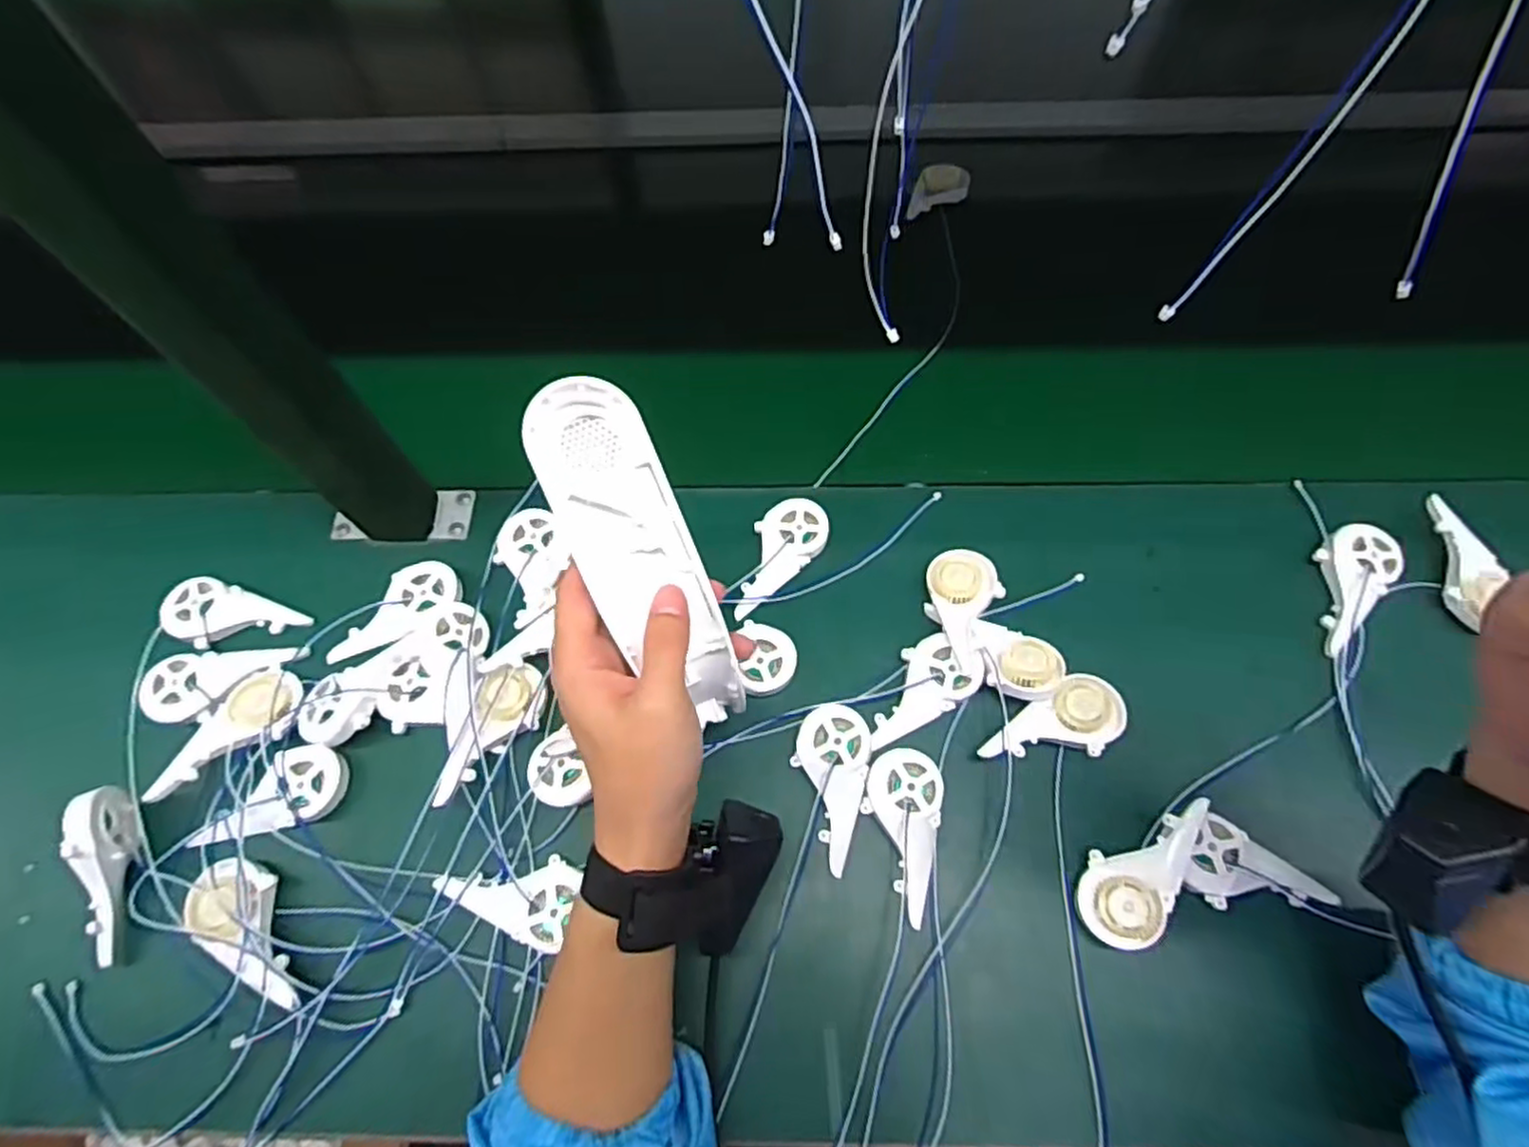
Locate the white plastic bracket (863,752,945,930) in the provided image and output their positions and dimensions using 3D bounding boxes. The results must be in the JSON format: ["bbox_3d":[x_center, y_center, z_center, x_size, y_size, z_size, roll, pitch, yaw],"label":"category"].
[{"bbox_3d":[0.078,0.148,0.412,0.045,0.013,0.091,13,66,8],"label":"white plastic bracket"}]

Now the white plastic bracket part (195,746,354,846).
[{"bbox_3d":[-0.291,0.130,0.421,0.078,0.016,0.044,-15,66,-5],"label":"white plastic bracket part"}]

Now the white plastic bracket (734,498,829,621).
[{"bbox_3d":[0.005,-0.014,0.486,0.090,0.013,0.044,-40,70,-15],"label":"white plastic bracket"}]

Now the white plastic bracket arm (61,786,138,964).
[{"bbox_3d":[-0.369,0.170,0.399,0.015,0.033,0.094,-8,86,-4],"label":"white plastic bracket arm"}]

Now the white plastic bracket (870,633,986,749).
[{"bbox_3d":[0.096,0.071,0.446,0.085,0.014,0.044,-29,68,-11],"label":"white plastic bracket"}]

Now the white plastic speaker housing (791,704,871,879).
[{"bbox_3d":[0.036,0.124,0.423,0.045,0.016,0.089,15,67,9],"label":"white plastic speaker housing"}]

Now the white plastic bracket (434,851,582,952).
[{"bbox_3d":[-0.141,0.176,0.399,0.077,0.018,0.043,20,67,11],"label":"white plastic bracket"}]

